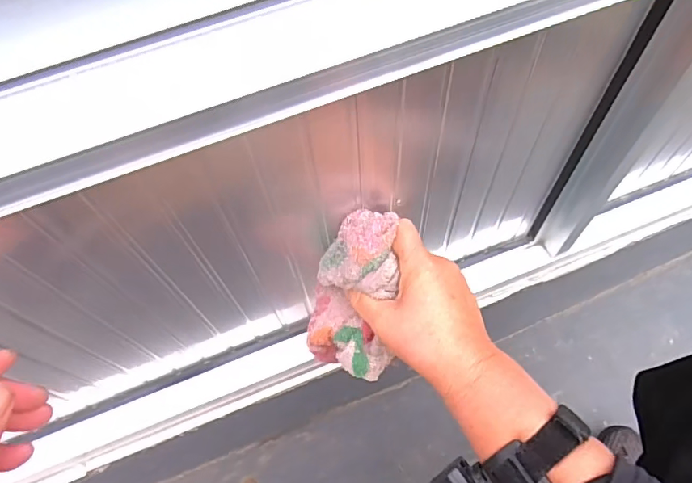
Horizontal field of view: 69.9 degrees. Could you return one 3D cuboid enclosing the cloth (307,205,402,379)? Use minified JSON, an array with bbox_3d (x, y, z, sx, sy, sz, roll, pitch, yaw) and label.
[{"bbox_3d":[0.007,0.042,0.374,0.071,0.046,0.126,14,107,8],"label":"cloth"}]

